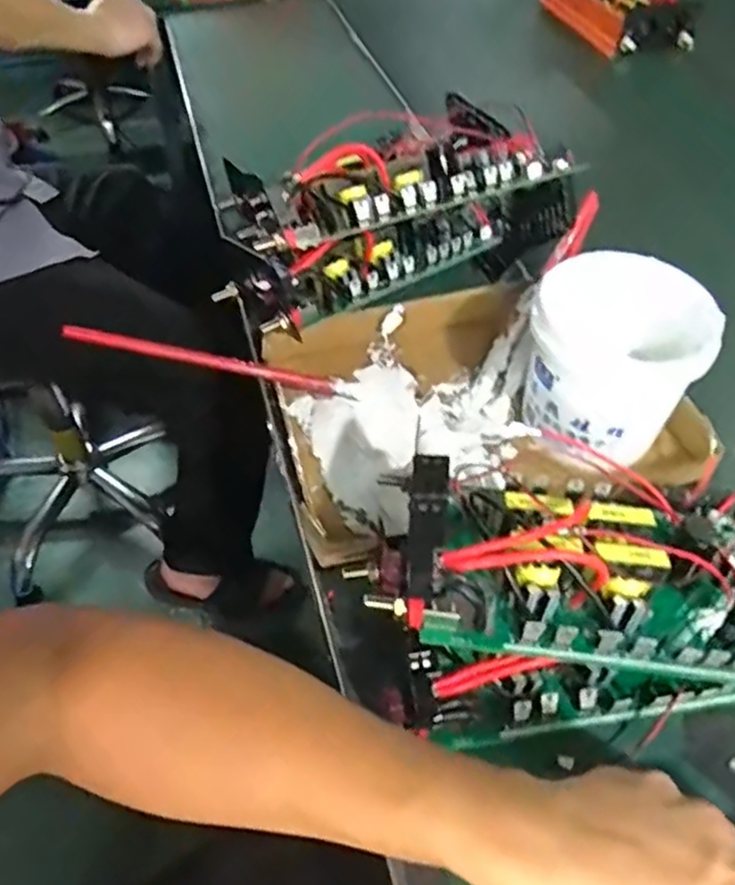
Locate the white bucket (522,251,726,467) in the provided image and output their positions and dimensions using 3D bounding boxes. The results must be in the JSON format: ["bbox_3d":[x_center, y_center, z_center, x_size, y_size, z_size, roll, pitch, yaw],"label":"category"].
[{"bbox_3d":[0.182,-0.064,0.519,0.120,0.103,0.120,1,50,-1],"label":"white bucket"}]

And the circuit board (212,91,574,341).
[{"bbox_3d":[0.038,-0.207,0.609,0.307,0.137,0.095,-19,53,-16],"label":"circuit board"}]

